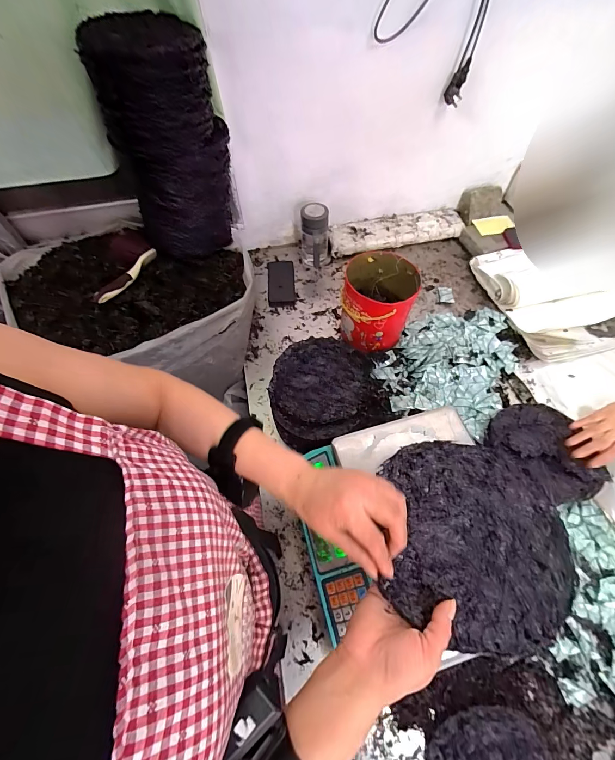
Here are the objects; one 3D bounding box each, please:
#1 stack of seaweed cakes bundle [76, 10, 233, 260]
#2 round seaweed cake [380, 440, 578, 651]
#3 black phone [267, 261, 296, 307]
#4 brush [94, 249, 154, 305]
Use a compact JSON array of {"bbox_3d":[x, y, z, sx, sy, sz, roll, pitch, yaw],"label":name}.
[{"bbox_3d":[-0.282,-0.478,0.715,0.227,0.370,0.173,-15,61,-6],"label":"stack of seaweed cakes bundle"},{"bbox_3d":[0.177,0.166,0.358,0.184,0.011,0.192,7,61,6],"label":"round seaweed cake"},{"bbox_3d":[-0.077,-0.285,0.987,0.077,0.008,0.173,-5,61,0],"label":"black phone"},{"bbox_3d":[-0.411,-0.241,0.772,0.040,0.031,0.208,10,48,8],"label":"brush"}]

